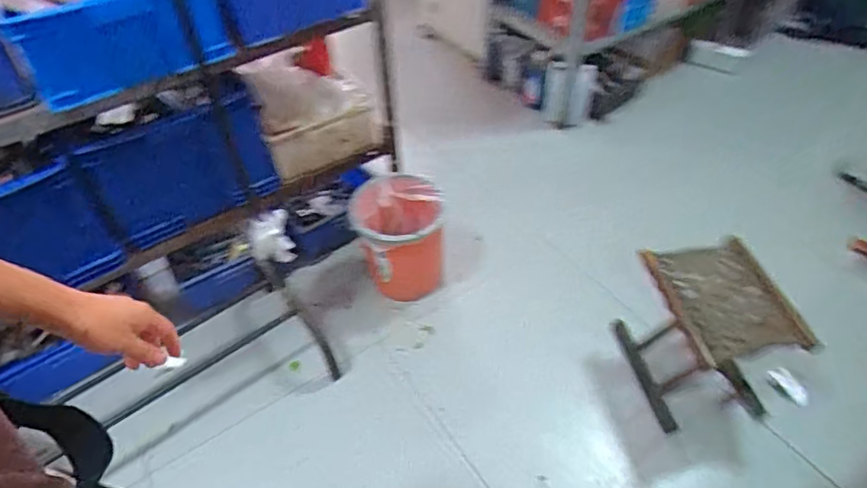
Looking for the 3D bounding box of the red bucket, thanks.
[{"bbox_3d":[-0.097,-0.010,1.452,0.229,0.311,0.232,0,47,0],"label":"red bucket"}]

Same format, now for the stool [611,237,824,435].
[{"bbox_3d":[0.602,0.216,1.226,0.265,0.312,0.310,-7,47,-6],"label":"stool"}]

